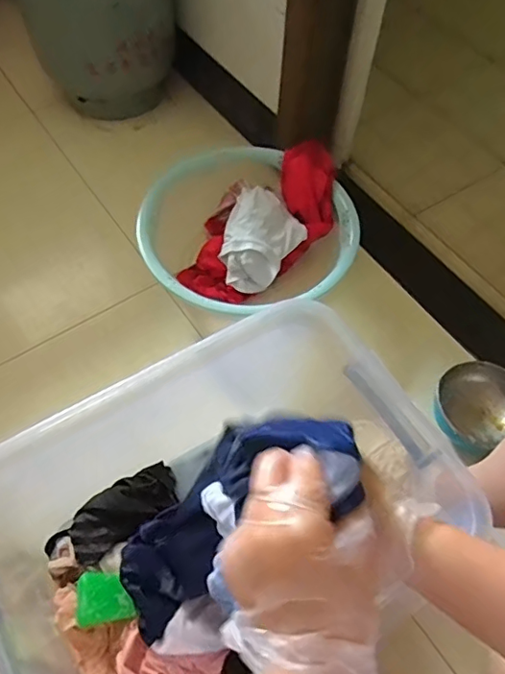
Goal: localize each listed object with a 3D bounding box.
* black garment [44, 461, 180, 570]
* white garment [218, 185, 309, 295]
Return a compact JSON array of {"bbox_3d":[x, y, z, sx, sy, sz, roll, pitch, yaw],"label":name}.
[{"bbox_3d":[-0.182,0.243,0.725,0.187,0.066,0.079,-32,65,-19],"label":"black garment"},{"bbox_3d":[0.003,-0.181,0.999,0.139,0.088,0.168,35,64,17],"label":"white garment"}]

